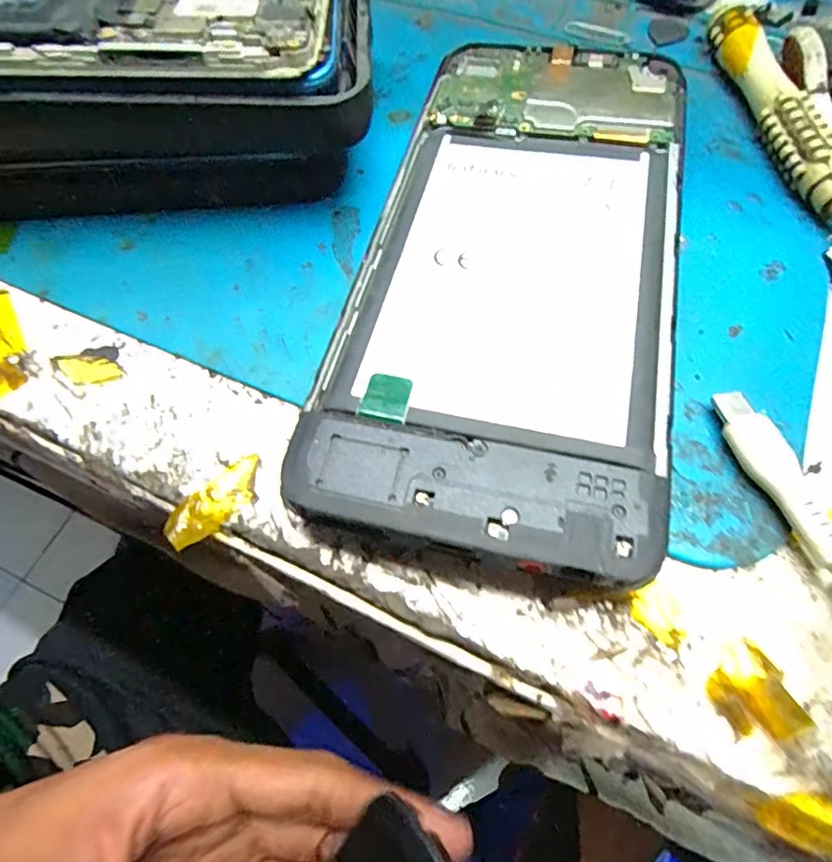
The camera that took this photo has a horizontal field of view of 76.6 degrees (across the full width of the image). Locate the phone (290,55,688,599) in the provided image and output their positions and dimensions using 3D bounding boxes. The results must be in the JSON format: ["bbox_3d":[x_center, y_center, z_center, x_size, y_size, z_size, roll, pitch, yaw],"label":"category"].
[{"bbox_3d":[0.025,-0.047,0.125,0.067,0.012,0.156,12,67,8],"label":"phone"}]

